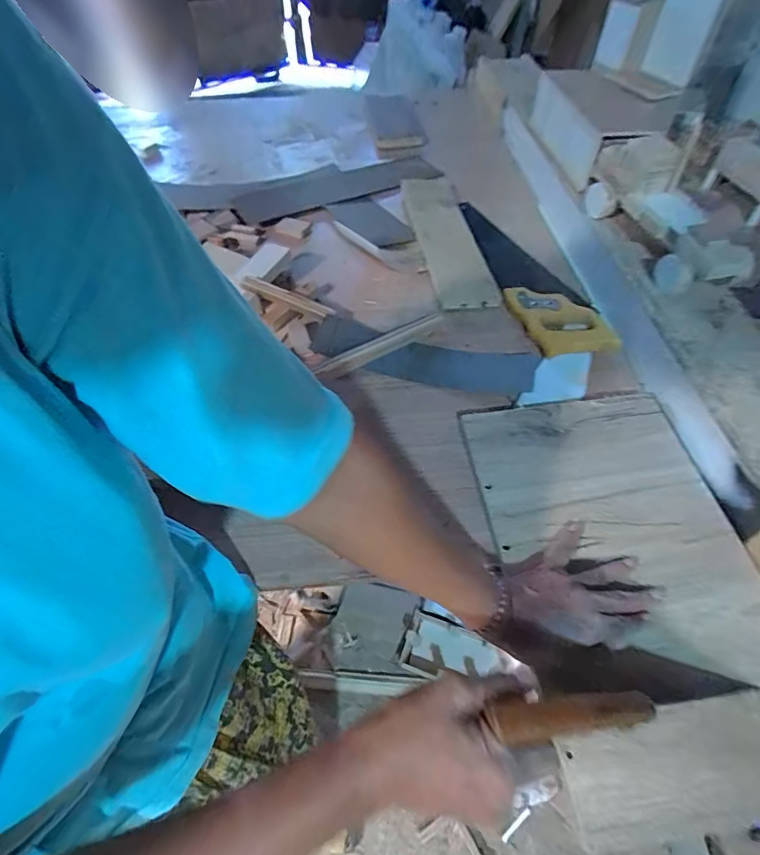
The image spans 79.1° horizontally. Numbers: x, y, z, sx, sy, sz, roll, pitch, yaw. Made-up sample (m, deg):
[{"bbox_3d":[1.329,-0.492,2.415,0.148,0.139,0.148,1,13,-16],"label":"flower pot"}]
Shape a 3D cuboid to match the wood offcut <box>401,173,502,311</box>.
[{"bbox_3d":[0.105,-0.326,0.762,0.088,0.019,0.385,-6,55,-5],"label":"wood offcut"}]

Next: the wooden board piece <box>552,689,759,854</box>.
[{"bbox_3d":[0.242,0.243,0.335,0.217,0.016,0.073,-6,55,-4],"label":"wooden board piece"}]

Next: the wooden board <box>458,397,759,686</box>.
[{"bbox_3d":[0.221,0.090,0.446,0.225,0.015,0.285,-5,55,-5],"label":"wooden board"}]

